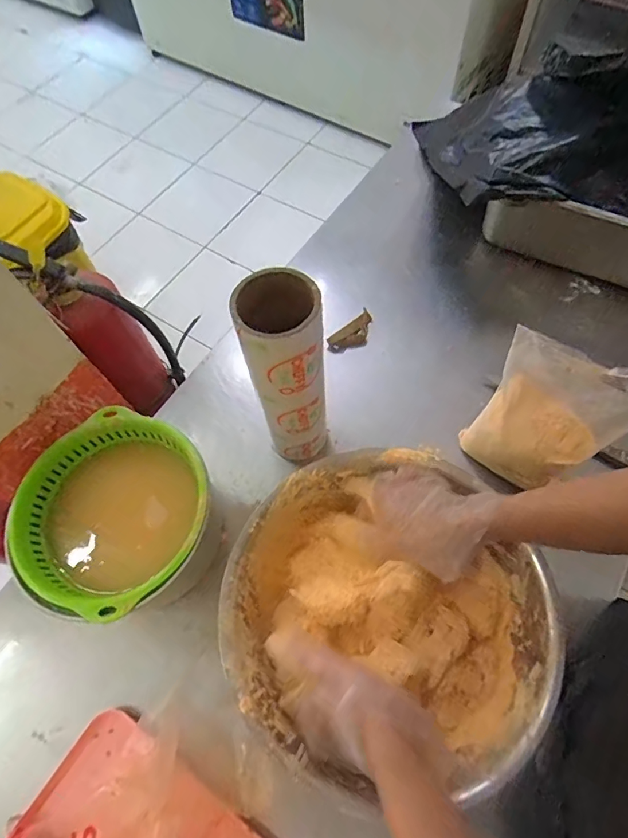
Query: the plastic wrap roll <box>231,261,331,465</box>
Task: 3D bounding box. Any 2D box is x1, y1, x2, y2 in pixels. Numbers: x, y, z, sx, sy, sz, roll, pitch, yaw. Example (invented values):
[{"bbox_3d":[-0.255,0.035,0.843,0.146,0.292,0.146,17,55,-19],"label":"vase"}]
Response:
[{"bbox_3d":[-0.027,-0.037,0.575,0.080,0.334,0.073,-1,65,2],"label":"plastic wrap roll"}]

